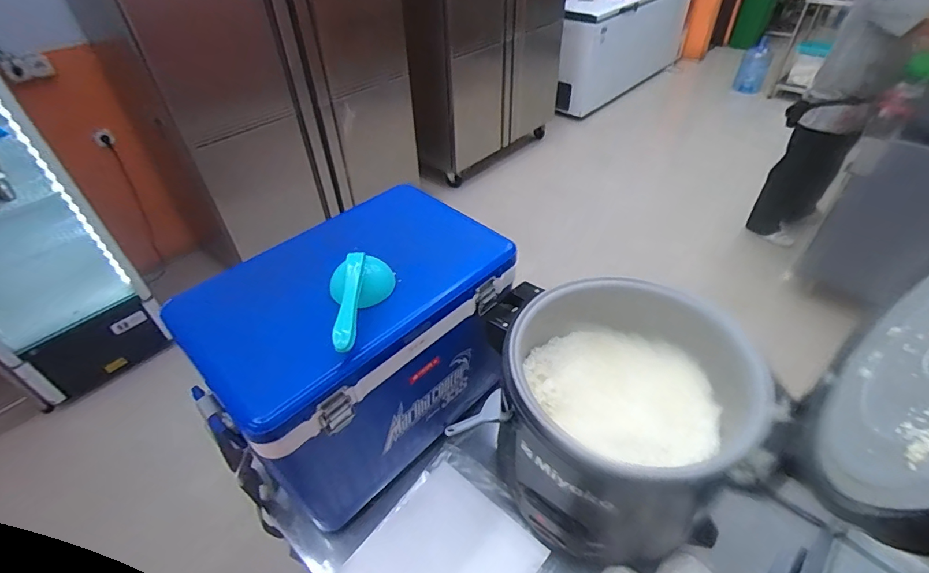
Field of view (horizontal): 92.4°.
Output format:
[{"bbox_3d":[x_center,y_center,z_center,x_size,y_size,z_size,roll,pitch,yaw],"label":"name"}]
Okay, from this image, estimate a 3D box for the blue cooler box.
[{"bbox_3d":[-0.173,0.106,0.813,0.297,0.417,0.466,32,53,32],"label":"blue cooler box"}]

